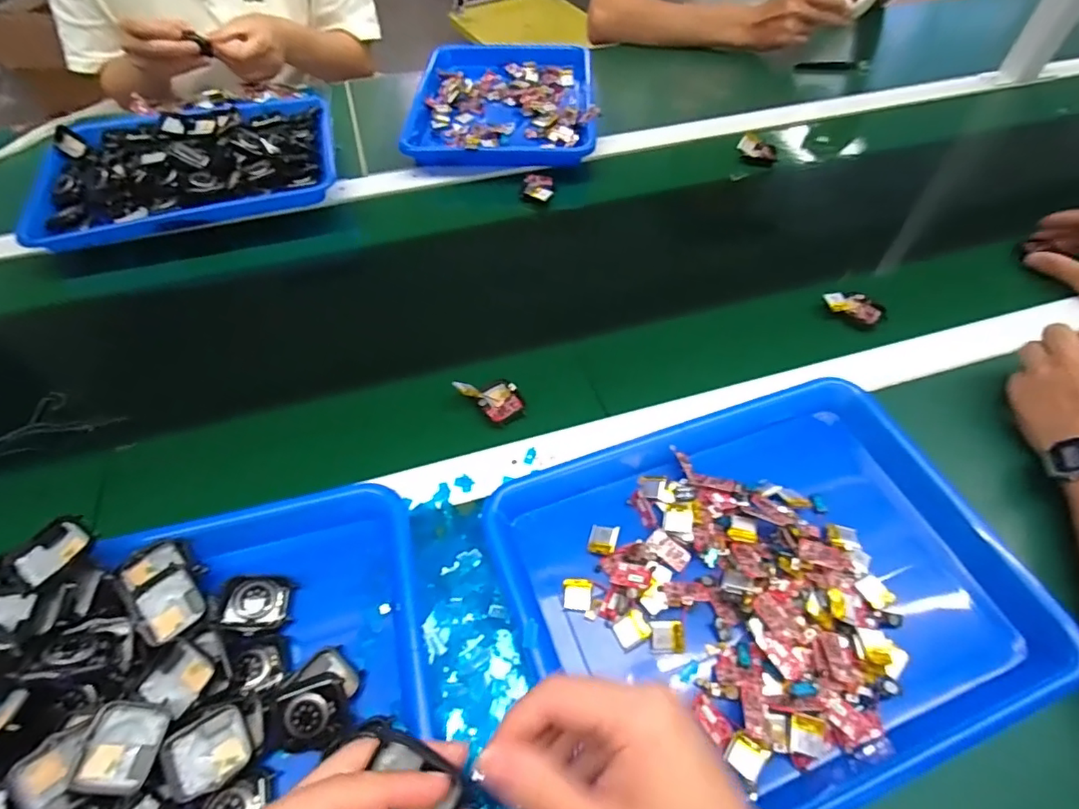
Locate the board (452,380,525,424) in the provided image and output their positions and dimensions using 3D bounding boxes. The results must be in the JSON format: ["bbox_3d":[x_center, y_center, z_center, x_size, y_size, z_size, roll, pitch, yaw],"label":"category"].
[{"bbox_3d":[-0.041,-0.004,0.468,0.049,0.022,0.044,-22,57,-14],"label":"board"}]

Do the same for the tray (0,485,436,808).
[{"bbox_3d":[-0.236,0.188,0.309,0.337,0.057,0.251,-13,55,-8],"label":"tray"}]

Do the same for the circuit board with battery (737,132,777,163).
[{"bbox_3d":[0.284,-0.334,0.705,0.052,0.029,0.022,4,55,4],"label":"circuit board with battery"}]

